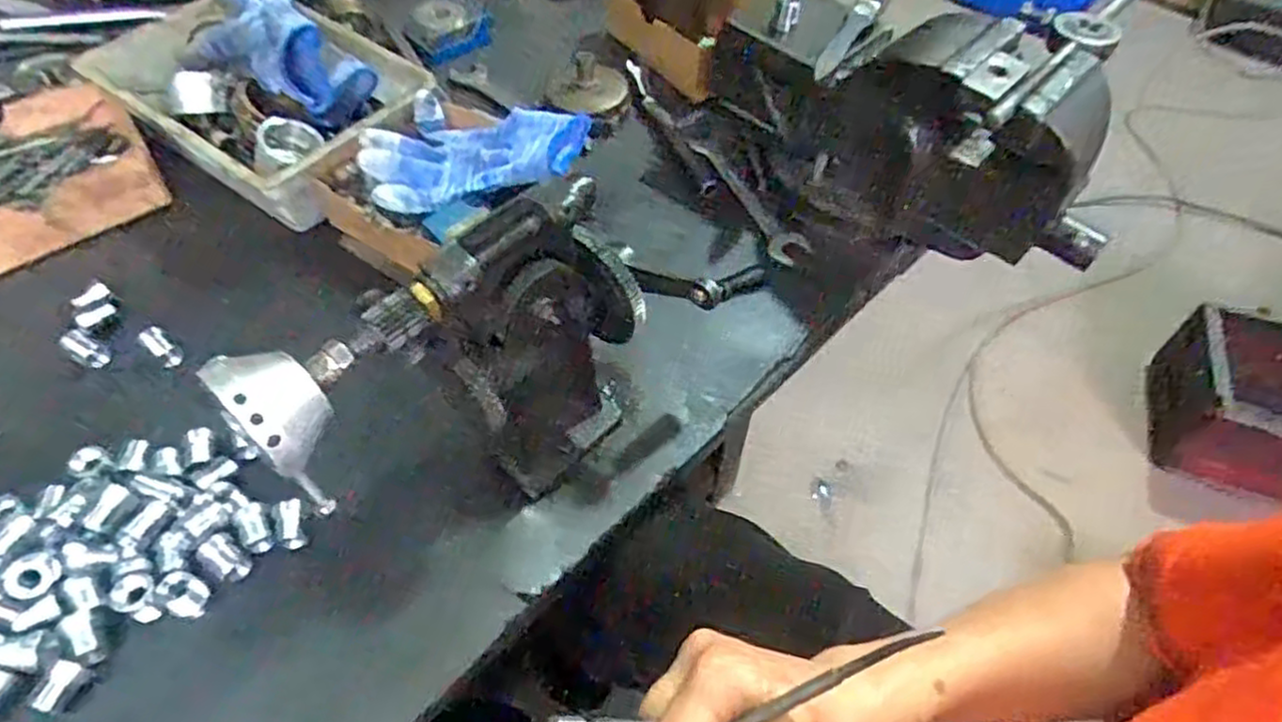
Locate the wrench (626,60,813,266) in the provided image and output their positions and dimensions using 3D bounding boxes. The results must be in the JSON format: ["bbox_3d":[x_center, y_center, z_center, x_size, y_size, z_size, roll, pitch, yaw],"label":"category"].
[{"bbox_3d":[0.061,-0.182,0.648,0.031,0.017,0.271,-21,56,-17],"label":"wrench"}]

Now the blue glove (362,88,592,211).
[{"bbox_3d":[-0.126,-0.166,0.566,0.170,0.047,0.088,-5,53,8],"label":"blue glove"}]

